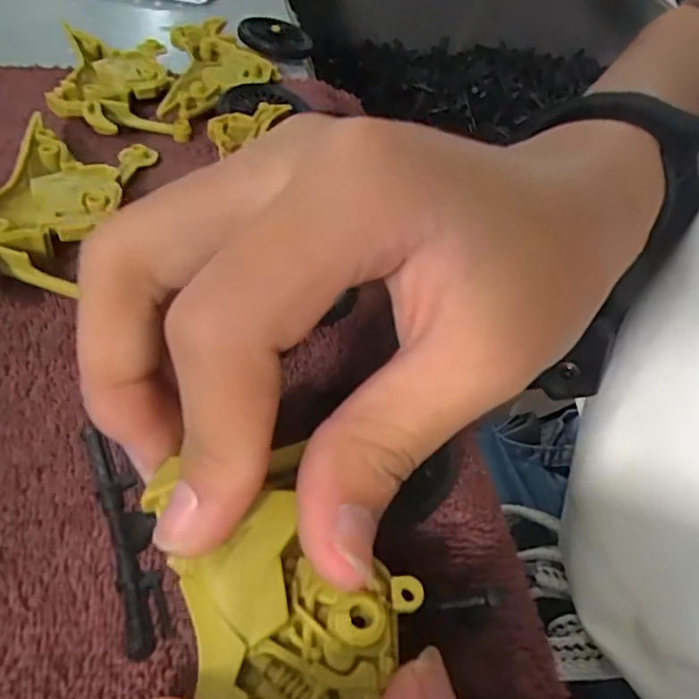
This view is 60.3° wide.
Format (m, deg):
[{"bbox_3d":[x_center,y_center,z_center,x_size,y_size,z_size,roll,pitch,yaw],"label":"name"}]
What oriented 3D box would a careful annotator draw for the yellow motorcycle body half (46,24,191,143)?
[{"bbox_3d":[-0.103,-0.120,0.263,0.048,0.011,0.095,-11,49,-16],"label":"yellow motorcycle body half"}]

